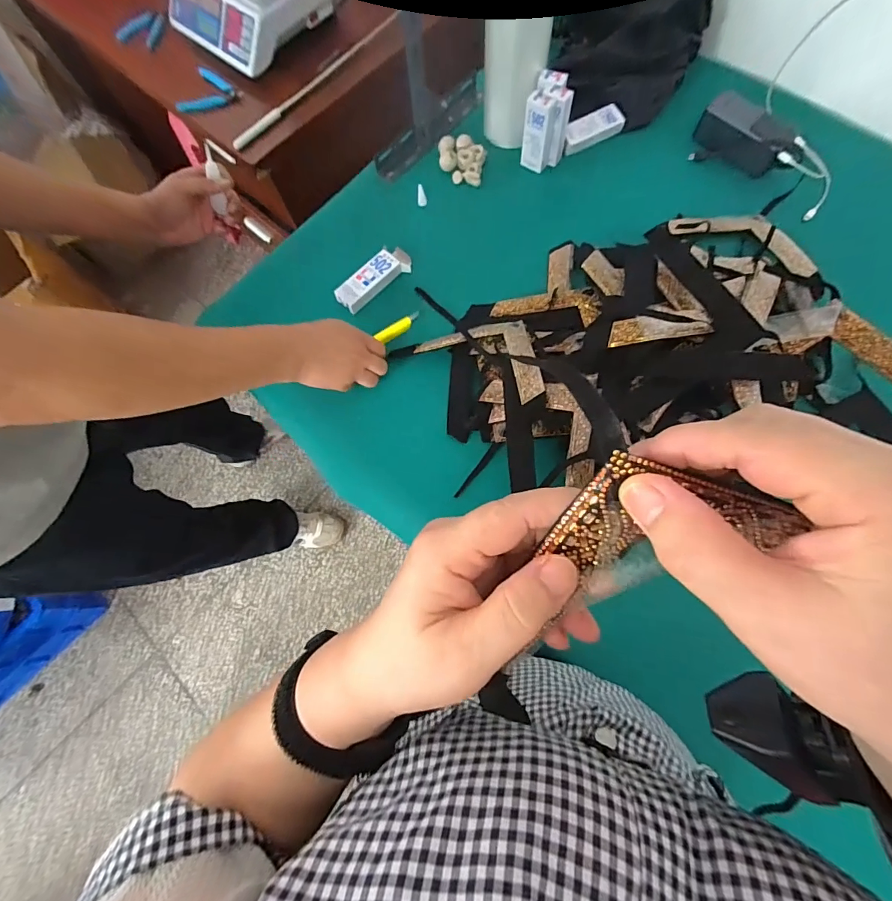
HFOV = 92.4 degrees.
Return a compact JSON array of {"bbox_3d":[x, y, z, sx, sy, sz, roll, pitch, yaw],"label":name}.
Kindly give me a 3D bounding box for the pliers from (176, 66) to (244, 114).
[{"bbox_3d":[-0.456,-0.680,0.810,0.116,0.023,0.096,-28,72,-7],"label":"pliers"}]

